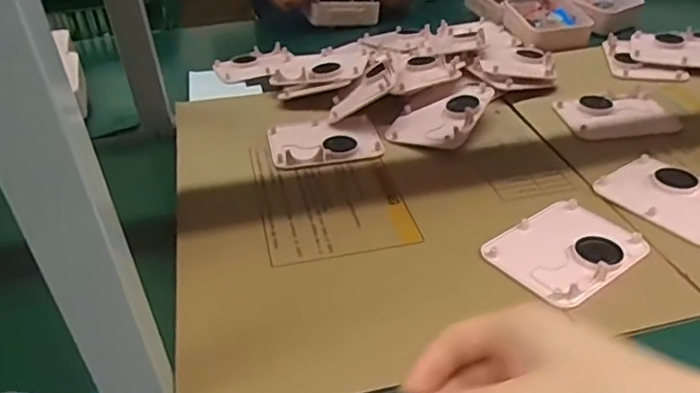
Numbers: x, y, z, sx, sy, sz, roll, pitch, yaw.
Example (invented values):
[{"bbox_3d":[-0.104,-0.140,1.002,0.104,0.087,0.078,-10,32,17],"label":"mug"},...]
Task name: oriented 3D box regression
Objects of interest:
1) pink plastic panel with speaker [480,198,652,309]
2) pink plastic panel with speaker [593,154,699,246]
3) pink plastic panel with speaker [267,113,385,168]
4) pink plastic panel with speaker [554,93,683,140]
[{"bbox_3d":[0.191,0.043,0.522,0.124,0.010,0.096,-25,41,-29],"label":"pink plastic panel with speaker"},{"bbox_3d":[0.316,-0.002,0.576,0.096,0.012,0.124,-24,40,-27],"label":"pink plastic panel with speaker"},{"bbox_3d":[-0.030,-0.068,0.692,0.125,0.013,0.094,-10,36,-10],"label":"pink plastic panel with speaker"},{"bbox_3d":[0.325,-0.099,0.719,0.130,0.012,0.091,-3,35,-1],"label":"pink plastic panel with speaker"}]

